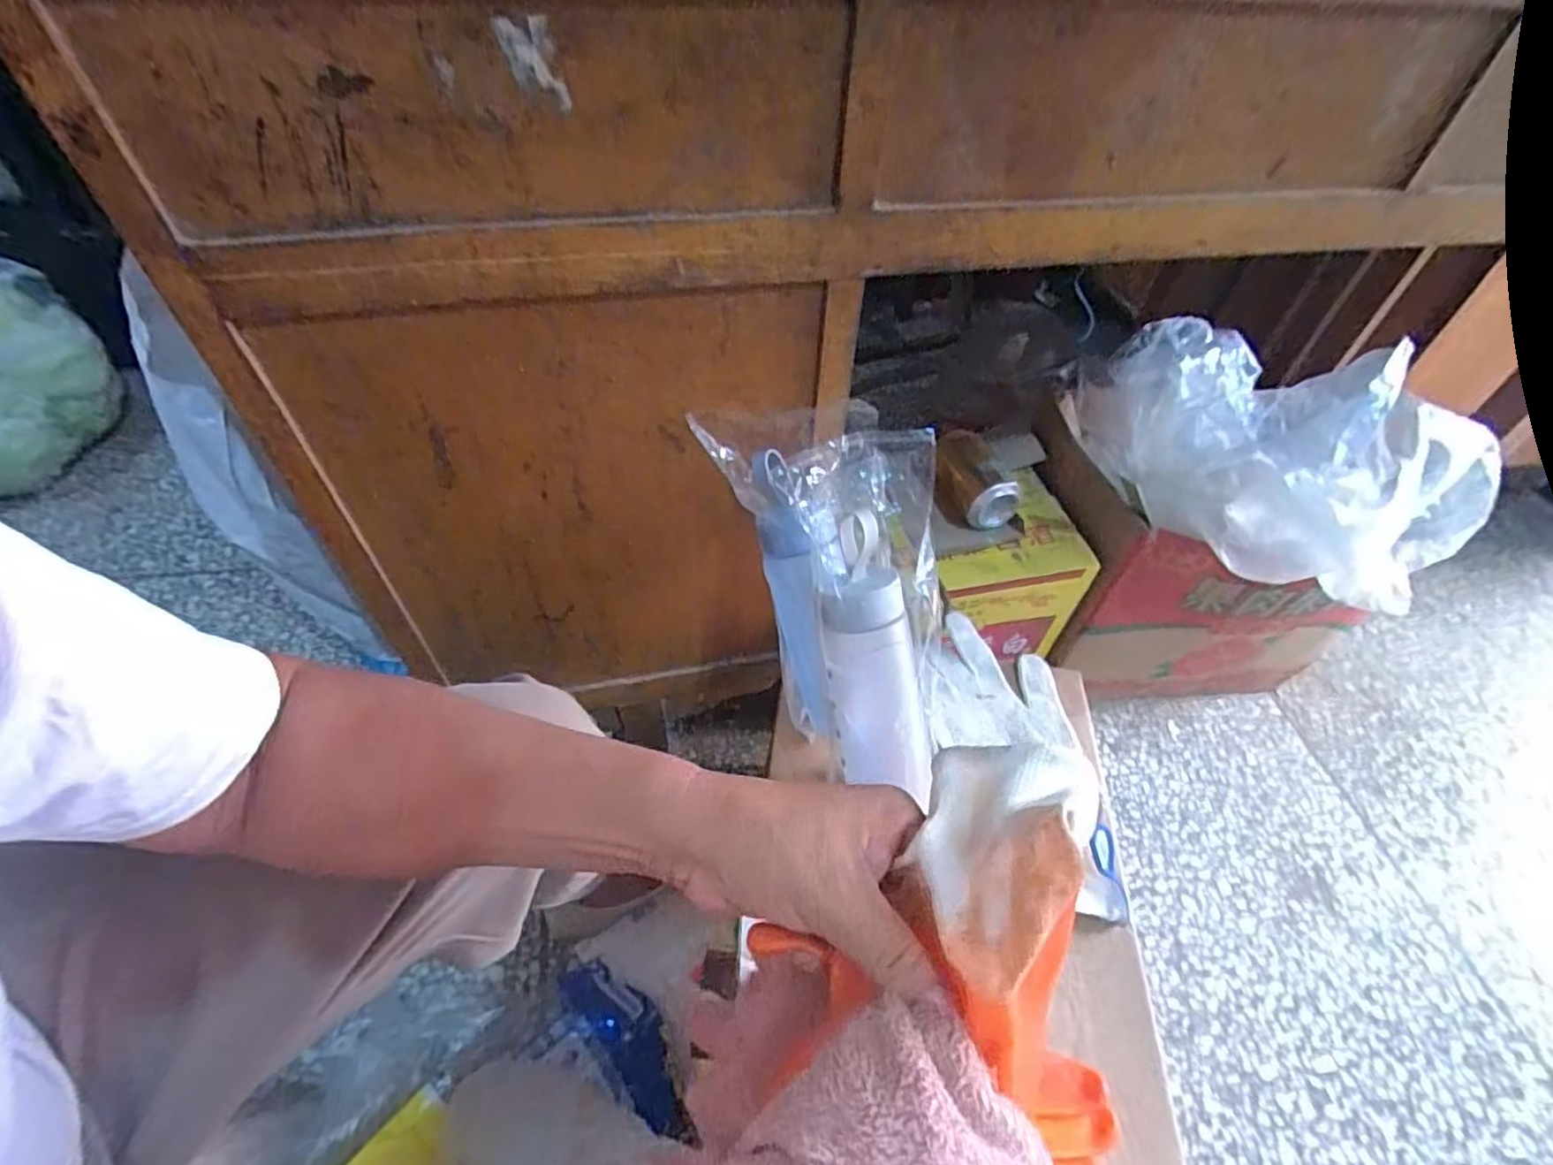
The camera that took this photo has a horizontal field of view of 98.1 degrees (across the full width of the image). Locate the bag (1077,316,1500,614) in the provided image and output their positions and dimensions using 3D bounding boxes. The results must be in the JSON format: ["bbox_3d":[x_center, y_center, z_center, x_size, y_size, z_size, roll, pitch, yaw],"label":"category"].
[{"bbox_3d":[0.520,-0.150,0.739,0.257,0.182,0.395,-17,52,-18],"label":"bag"}]

